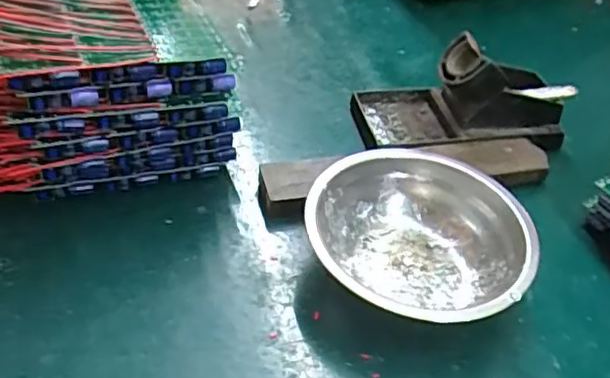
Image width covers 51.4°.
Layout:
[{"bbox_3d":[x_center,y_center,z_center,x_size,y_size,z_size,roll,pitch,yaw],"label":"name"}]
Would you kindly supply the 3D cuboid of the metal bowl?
[{"bbox_3d":[0.065,0.030,0.371,0.124,0.041,0.128,4,41,-3],"label":"metal bowl"}]

